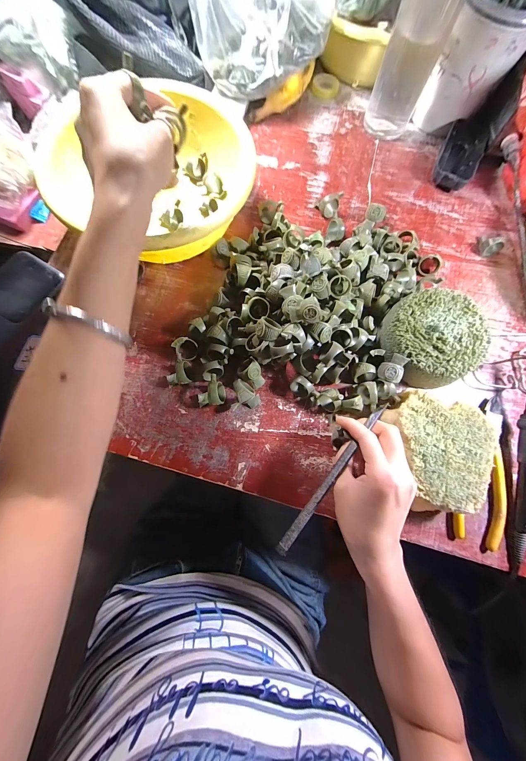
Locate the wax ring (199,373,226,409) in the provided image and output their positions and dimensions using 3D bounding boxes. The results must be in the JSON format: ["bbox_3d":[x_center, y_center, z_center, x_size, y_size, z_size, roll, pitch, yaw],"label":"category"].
[{"bbox_3d":[-0.056,0.012,0.295,0.028,0.023,0.031,-1,76,-1],"label":"wax ring"}]

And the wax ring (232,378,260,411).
[{"bbox_3d":[-0.018,0.017,0.294,0.029,0.025,0.030,0,76,-1],"label":"wax ring"}]

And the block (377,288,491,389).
[{"bbox_3d":[0.187,-0.047,0.308,0.099,0.049,0.101,0,76,-1],"label":"block"}]

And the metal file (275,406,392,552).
[{"bbox_3d":[0.067,0.085,0.247,0.008,0.005,0.165,39,77,8],"label":"metal file"}]

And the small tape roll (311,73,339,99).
[{"bbox_3d":[0.100,-0.470,0.430,0.043,0.012,0.039,10,76,2],"label":"small tape roll"}]

